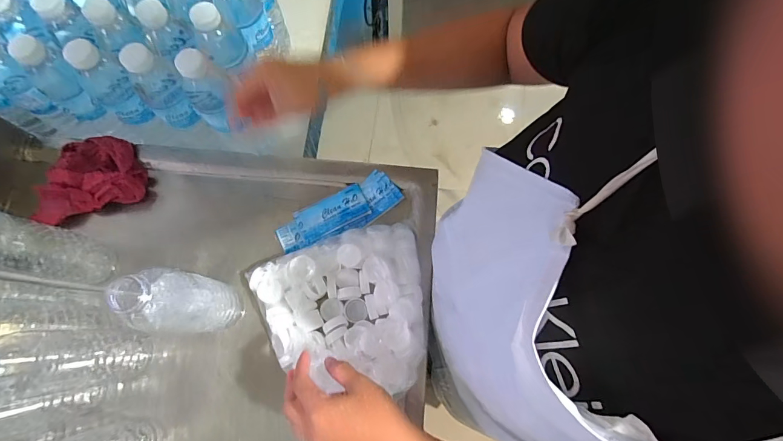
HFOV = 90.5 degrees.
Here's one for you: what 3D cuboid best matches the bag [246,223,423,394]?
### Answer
[{"bbox_3d":[-0.068,0.103,0.487,0.206,0.050,0.191,-1,74,0],"label":"bag"}]

